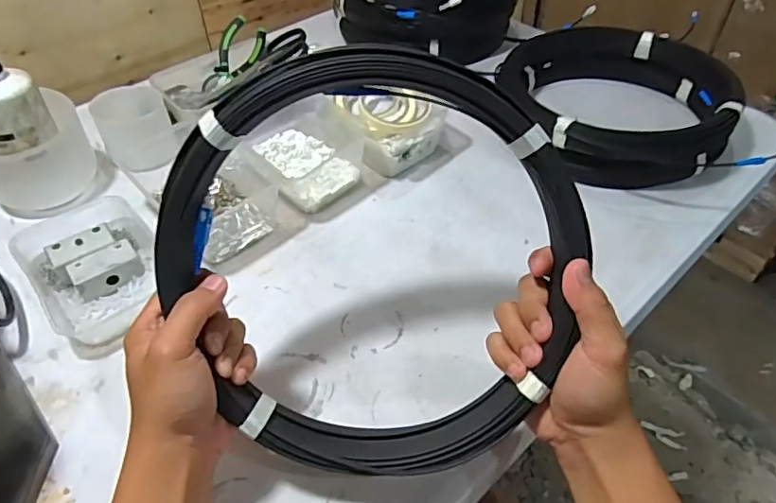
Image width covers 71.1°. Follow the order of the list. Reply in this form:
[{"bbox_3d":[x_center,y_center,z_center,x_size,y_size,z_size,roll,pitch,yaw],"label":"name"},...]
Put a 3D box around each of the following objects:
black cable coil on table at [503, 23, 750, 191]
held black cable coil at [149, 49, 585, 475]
[{"bbox_3d":[0.288,-0.189,0.698,0.263,0.084,0.267,-1,45,1],"label":"black cable coil on table"},{"bbox_3d":[-0.006,0.009,0.355,0.262,0.277,0.027,-27,7,7],"label":"held black cable coil"}]

